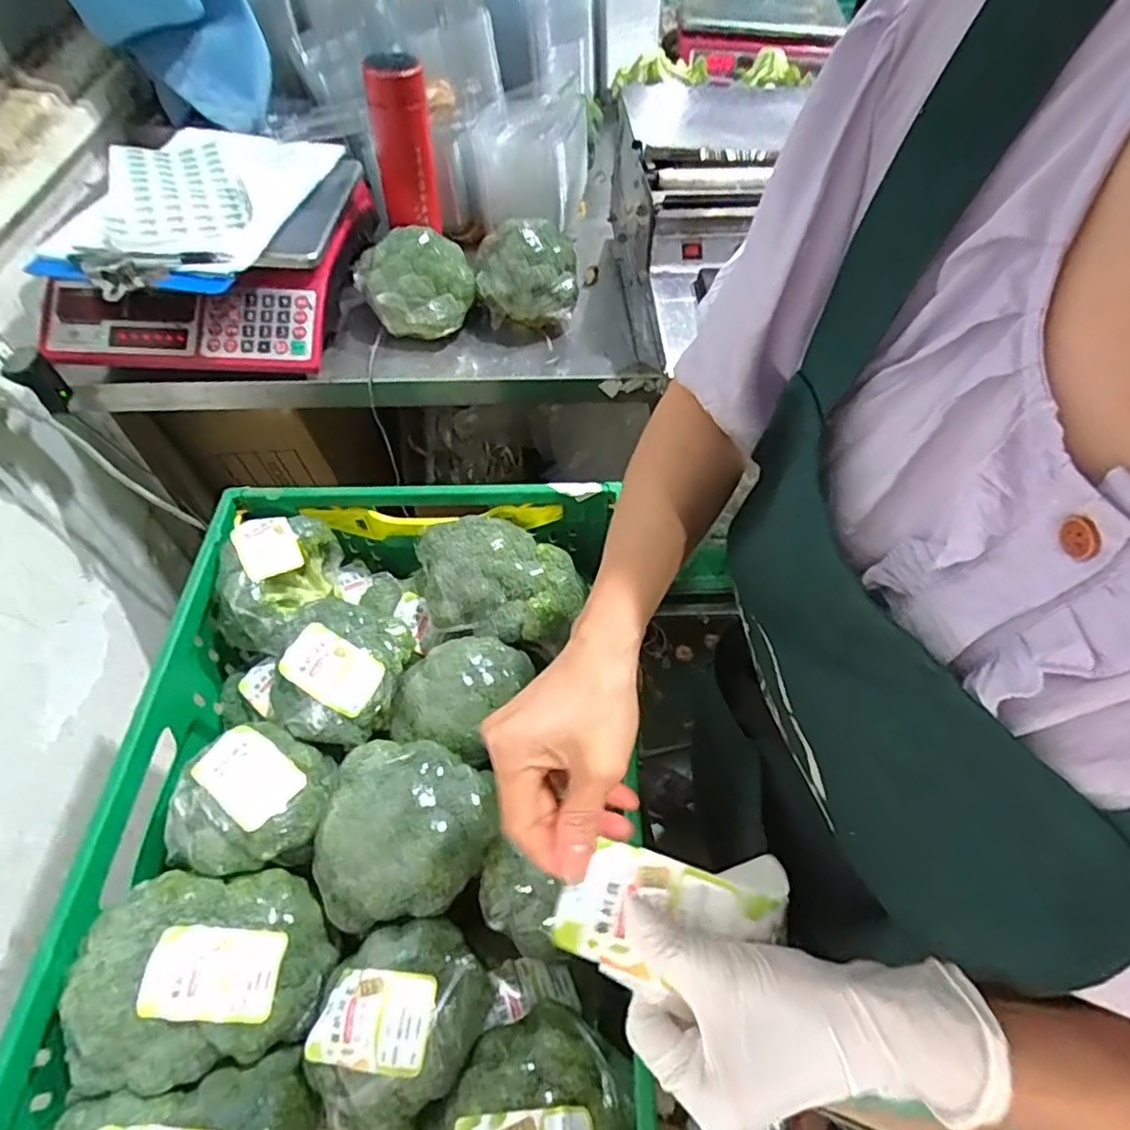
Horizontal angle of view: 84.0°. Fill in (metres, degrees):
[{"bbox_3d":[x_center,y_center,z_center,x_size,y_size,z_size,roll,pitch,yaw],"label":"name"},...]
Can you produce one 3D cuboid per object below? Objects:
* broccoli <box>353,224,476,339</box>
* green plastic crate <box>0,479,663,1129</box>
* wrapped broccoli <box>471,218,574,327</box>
[{"bbox_3d":[-0.167,-0.319,0.703,0.126,0.088,0.099,-13,55,-7],"label":"broccoli"},{"bbox_3d":[-0.144,0.208,0.506,0.381,0.195,0.581,0,55,2],"label":"green plastic crate"},{"bbox_3d":[-0.045,-0.328,0.723,0.113,0.109,0.095,-2,55,1],"label":"wrapped broccoli"}]

